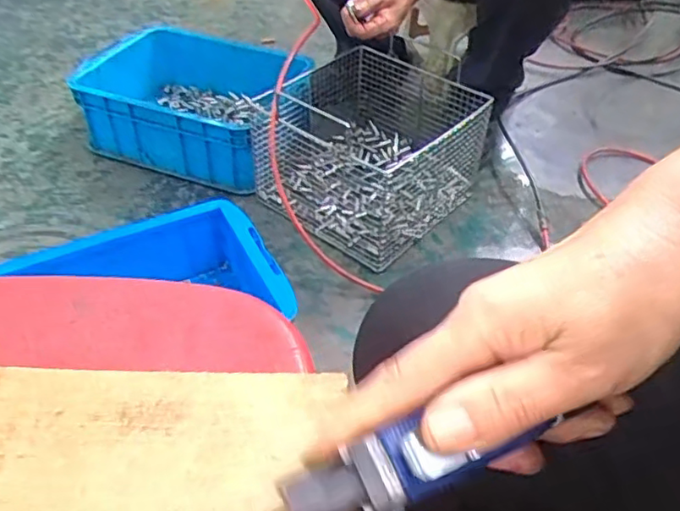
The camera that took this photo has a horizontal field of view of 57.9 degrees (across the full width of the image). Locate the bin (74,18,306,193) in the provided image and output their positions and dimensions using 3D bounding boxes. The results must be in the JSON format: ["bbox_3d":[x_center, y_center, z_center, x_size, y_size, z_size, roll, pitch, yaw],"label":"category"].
[{"bbox_3d":[-0.301,-0.306,1.255,0.392,0.168,0.304,13,44,13],"label":"bin"}]

